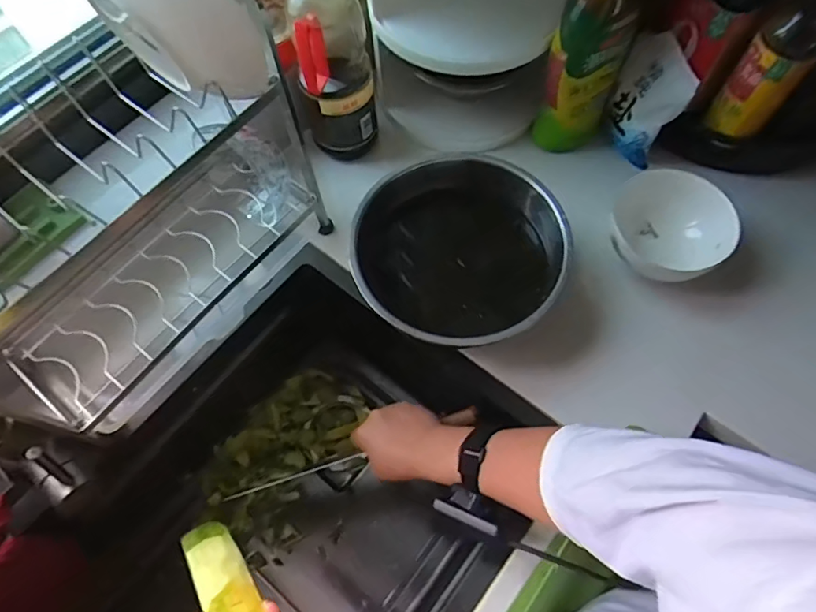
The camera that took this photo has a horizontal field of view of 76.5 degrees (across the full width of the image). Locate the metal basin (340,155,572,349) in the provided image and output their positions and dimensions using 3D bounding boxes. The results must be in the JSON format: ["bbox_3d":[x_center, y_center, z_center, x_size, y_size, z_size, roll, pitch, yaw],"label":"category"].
[{"bbox_3d":[0.058,-0.045,0.557,0.220,0.094,0.193,-21,66,-8],"label":"metal basin"}]

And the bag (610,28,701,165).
[{"bbox_3d":[0.283,-0.238,0.613,0.038,0.138,0.082,-42,70,-16],"label":"bag"}]

